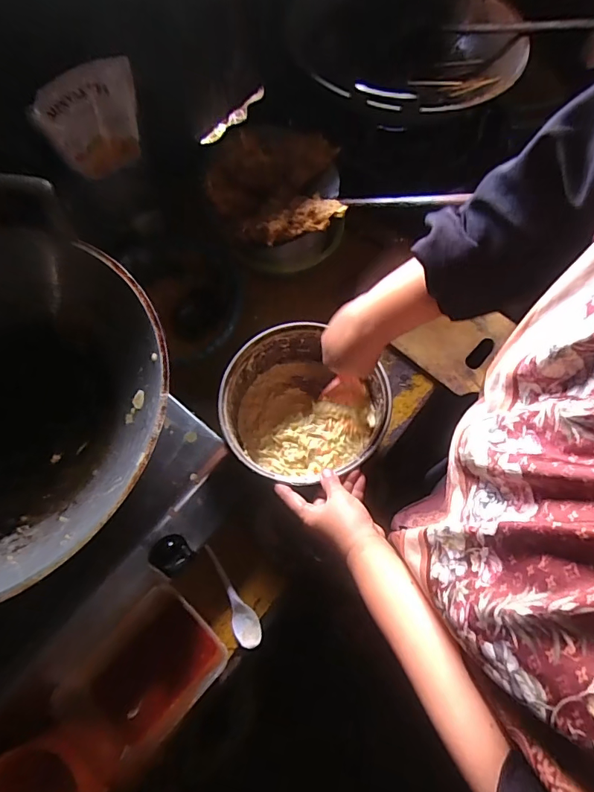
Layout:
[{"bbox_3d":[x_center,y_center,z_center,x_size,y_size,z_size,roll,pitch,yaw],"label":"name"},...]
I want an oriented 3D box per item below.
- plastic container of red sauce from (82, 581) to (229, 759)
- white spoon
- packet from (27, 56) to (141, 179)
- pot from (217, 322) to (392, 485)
[{"bbox_3d":[-0.172,0.321,0.518,0.124,0.051,0.163,40,71,15],"label":"plastic container of red sauce"},{"bbox_3d":[-0.081,0.253,0.570,0.032,0.015,0.130,-23,68,-11],"label":"white spoon"},{"bbox_3d":[-0.254,-0.349,0.566,0.129,0.110,0.017,-34,47,-11],"label":"packet"},{"bbox_3d":[0.003,0.026,0.585,0.196,0.117,0.191,1,66,-1],"label":"pot"}]

